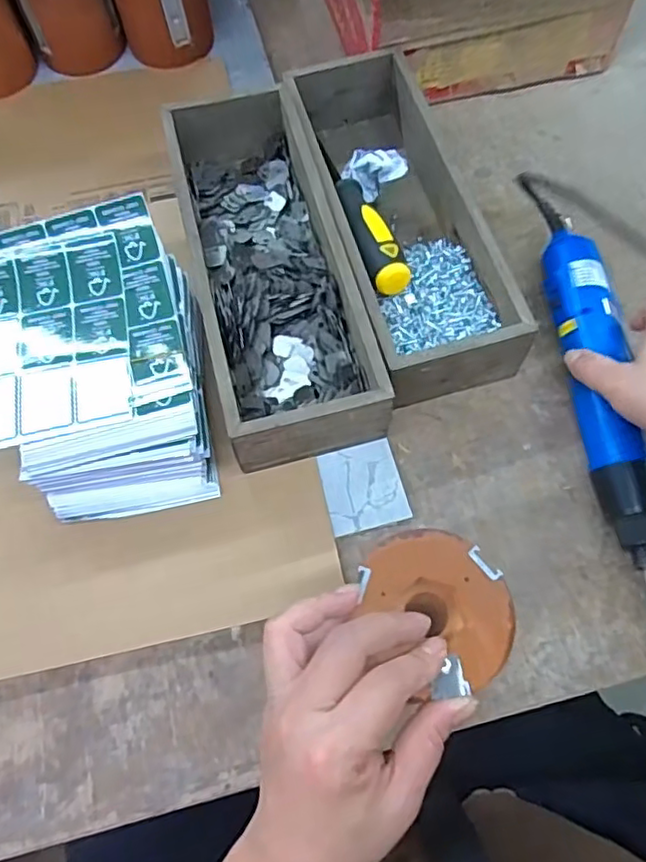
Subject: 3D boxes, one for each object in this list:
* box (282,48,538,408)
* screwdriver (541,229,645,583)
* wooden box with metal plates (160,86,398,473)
[{"bbox_3d":[0.052,-0.164,0.467,0.101,0.065,0.295,-15,67,-5],"label":"box"},{"bbox_3d":[0.190,-0.027,0.413,0.041,0.030,0.255,-3,69,0],"label":"screwdriver"},{"bbox_3d":[-0.043,-0.119,0.446,0.113,0.072,0.300,-15,67,-5],"label":"wooden box with metal plates"}]

